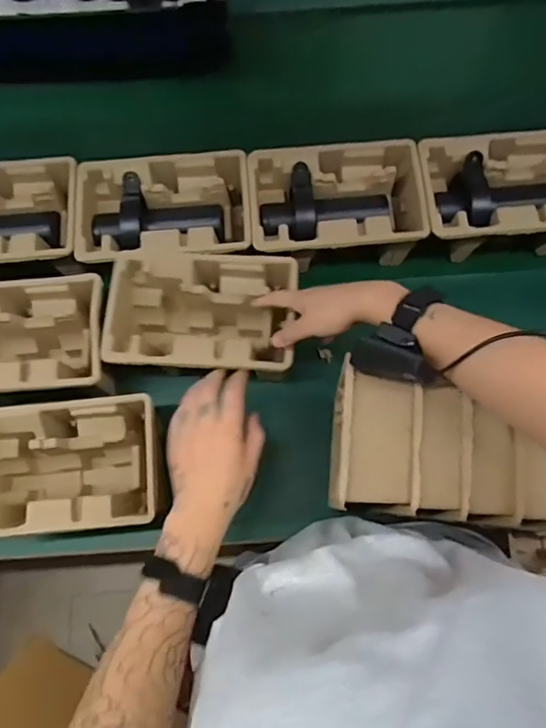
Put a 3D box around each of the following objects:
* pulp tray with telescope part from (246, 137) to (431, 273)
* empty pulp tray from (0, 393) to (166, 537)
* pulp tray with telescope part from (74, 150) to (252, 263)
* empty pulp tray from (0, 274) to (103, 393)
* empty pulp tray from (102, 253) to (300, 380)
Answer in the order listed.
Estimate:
[{"bbox_3d":[0.083,-0.211,0.698,0.222,0.085,0.148,-5,74,-1],"label":"pulp tray with telescope part"},{"bbox_3d":[-0.249,0.131,0.631,0.230,0.115,0.147,-5,74,-1],"label":"empty pulp tray"},{"bbox_3d":[-0.146,-0.203,0.692,0.229,0.055,0.146,-4,74,-1],"label":"pulp tray with telescope part"},{"bbox_3d":[-0.322,-0.023,0.658,0.226,0.101,0.136,-5,74,-1],"label":"empty pulp tray"},{"bbox_3d":[-0.088,-0.053,0.661,0.221,0.109,0.144,4,74,1],"label":"empty pulp tray"}]

